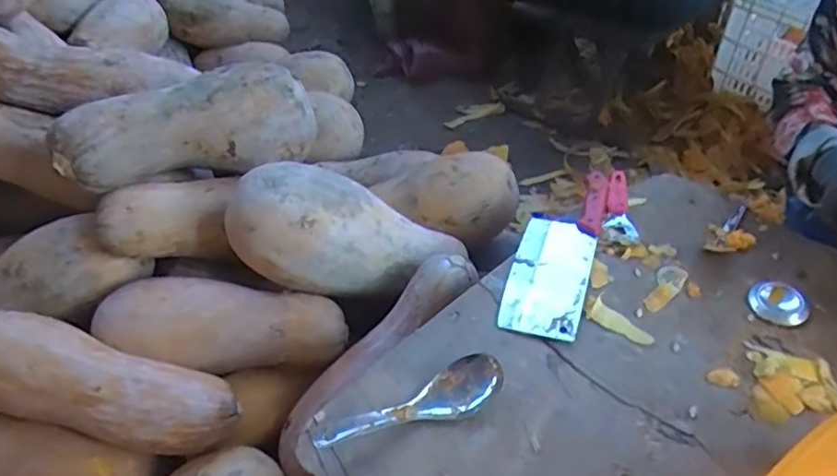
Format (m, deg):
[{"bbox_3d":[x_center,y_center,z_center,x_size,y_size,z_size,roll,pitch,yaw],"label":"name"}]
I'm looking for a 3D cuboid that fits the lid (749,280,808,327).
[{"bbox_3d":[0.406,0.070,0.693,0.057,0.009,0.064,18,50,21],"label":"lid"}]

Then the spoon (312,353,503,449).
[{"bbox_3d":[-0.004,0.167,0.589,0.183,0.029,0.051,-24,49,-18],"label":"spoon"}]

